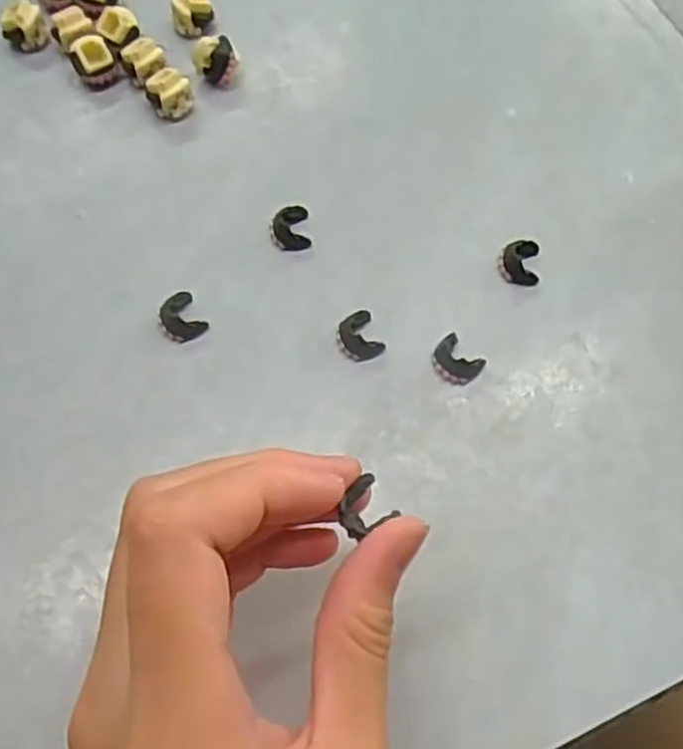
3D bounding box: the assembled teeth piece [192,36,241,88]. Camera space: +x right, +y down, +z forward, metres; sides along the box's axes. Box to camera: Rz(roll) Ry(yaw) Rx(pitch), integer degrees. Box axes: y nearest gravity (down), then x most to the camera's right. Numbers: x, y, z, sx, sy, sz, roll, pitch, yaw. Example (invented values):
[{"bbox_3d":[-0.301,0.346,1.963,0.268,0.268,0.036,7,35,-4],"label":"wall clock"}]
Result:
[{"bbox_3d":[-0.047,-0.118,0.293,0.015,0.016,0.011,-34,71,-15],"label":"assembled teeth piece"}]

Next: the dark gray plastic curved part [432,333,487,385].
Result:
[{"bbox_3d":[0.037,-0.004,0.250,0.016,0.006,0.013,42,71,15],"label":"dark gray plastic curved part"}]

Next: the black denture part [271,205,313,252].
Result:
[{"bbox_3d":[-0.018,-0.051,0.270,0.014,0.006,0.017,-6,66,-4],"label":"black denture part"}]

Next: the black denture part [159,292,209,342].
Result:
[{"bbox_3d":[-0.053,-0.019,0.254,0.013,0.006,0.016,-29,70,-14],"label":"black denture part"}]

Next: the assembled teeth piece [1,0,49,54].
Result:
[{"bbox_3d":[-0.122,-0.133,0.298,0.015,0.015,0.011,-34,71,-15],"label":"assembled teeth piece"}]

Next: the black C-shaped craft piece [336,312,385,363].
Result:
[{"bbox_3d":[0.006,-0.013,0.253,0.013,0.007,0.016,-22,68,-11],"label":"black C-shaped craft piece"}]

